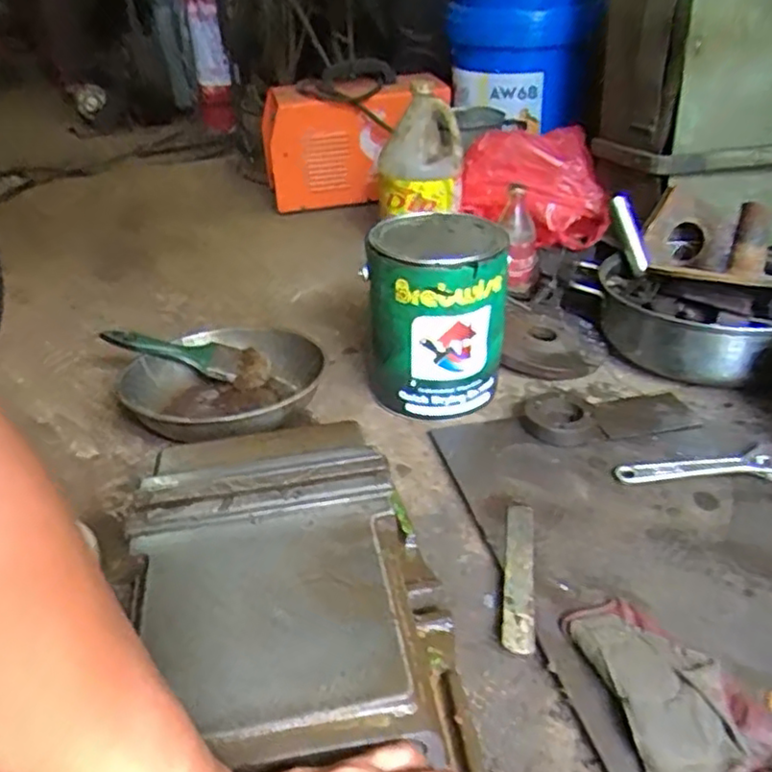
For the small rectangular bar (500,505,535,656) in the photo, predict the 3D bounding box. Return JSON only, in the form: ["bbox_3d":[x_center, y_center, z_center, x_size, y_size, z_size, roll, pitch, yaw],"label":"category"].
[{"bbox_3d":[0.118,0.165,0.605,0.026,0.011,0.161,3,31,10],"label":"small rectangular bar"}]

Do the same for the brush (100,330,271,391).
[{"bbox_3d":[-0.255,-0.040,0.887,0.204,0.032,0.052,15,30,-8],"label":"brush"}]

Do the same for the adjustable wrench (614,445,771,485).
[{"bbox_3d":[0.340,0.088,0.714,0.194,0.009,0.048,-6,30,-6],"label":"adjustable wrench"}]

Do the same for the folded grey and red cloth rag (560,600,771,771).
[{"bbox_3d":[0.208,0.226,0.498,0.101,0.028,0.170,-8,31,-10],"label":"folded grey and red cloth rag"}]

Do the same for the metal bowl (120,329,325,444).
[{"bbox_3d":[-0.195,0.006,0.850,0.238,0.082,0.247,-2,30,1],"label":"metal bowl"}]

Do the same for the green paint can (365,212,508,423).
[{"bbox_3d":[0.056,-0.082,0.819,0.163,0.207,0.152,-2,30,0],"label":"green paint can"}]

